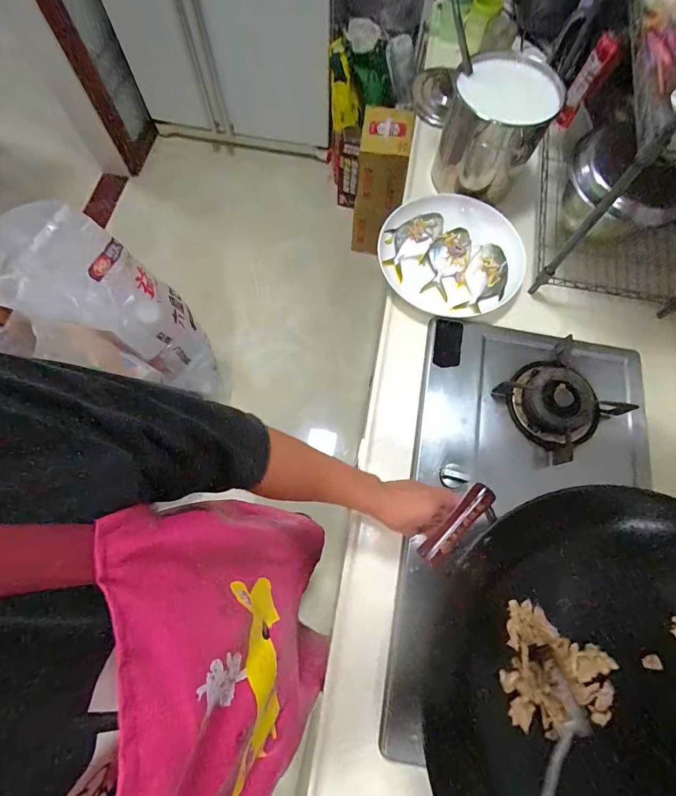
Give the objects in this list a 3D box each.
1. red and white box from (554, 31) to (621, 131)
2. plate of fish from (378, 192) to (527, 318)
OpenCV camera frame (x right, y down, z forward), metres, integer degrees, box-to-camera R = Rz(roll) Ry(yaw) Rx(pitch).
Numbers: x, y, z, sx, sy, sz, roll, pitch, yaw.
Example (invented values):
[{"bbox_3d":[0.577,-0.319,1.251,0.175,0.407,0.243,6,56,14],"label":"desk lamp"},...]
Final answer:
[{"bbox_3d":[0.503,-0.641,0.765,0.042,0.151,0.032,31,44,9],"label":"red and white box"},{"bbox_3d":[0.225,-0.288,0.753,0.252,0.055,0.273,0,71,-1],"label":"plate of fish"}]

